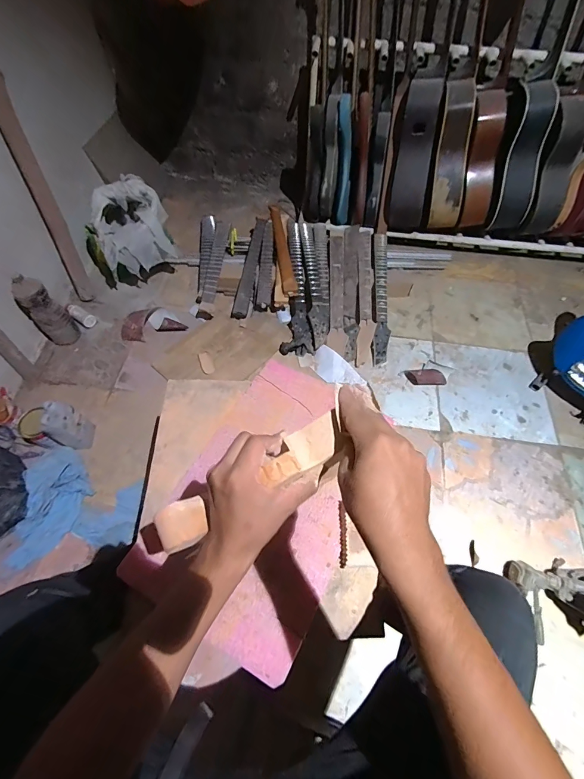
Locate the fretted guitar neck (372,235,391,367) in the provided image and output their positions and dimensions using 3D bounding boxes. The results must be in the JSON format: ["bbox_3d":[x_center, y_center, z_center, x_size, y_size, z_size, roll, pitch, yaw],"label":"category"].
[{"bbox_3d":[0.375,-0.402,1.465,0.069,0.084,0.661,6,61,2],"label":"fretted guitar neck"}]

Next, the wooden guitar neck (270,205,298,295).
[{"bbox_3d":[-0.045,-0.614,1.502,0.061,0.050,0.515,-8,62,-4],"label":"wooden guitar neck"}]

